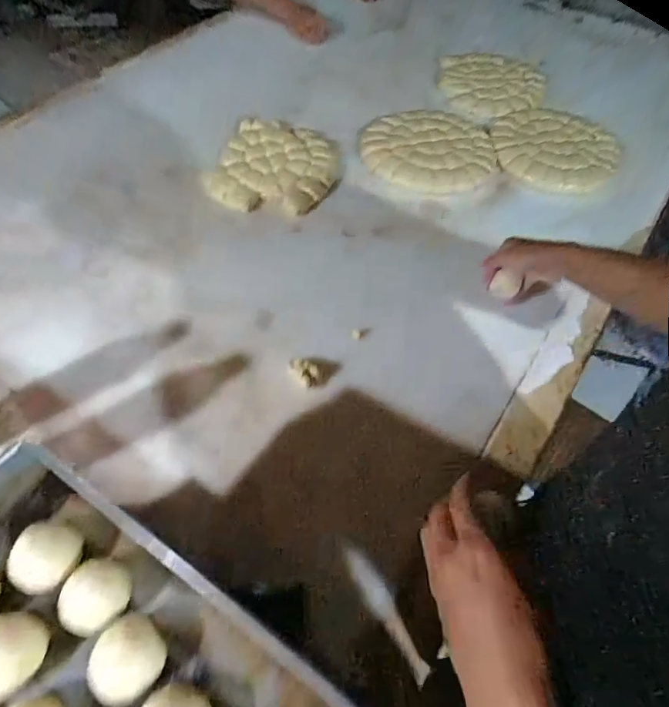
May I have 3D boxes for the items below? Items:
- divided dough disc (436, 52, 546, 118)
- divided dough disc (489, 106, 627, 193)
[{"bbox_3d":[0.345,-0.606,1.052,0.223,0.028,0.256,9,57,3],"label":"divided dough disc"},{"bbox_3d":[0.438,-0.410,0.958,0.236,0.038,0.221,1,57,-2],"label":"divided dough disc"}]

